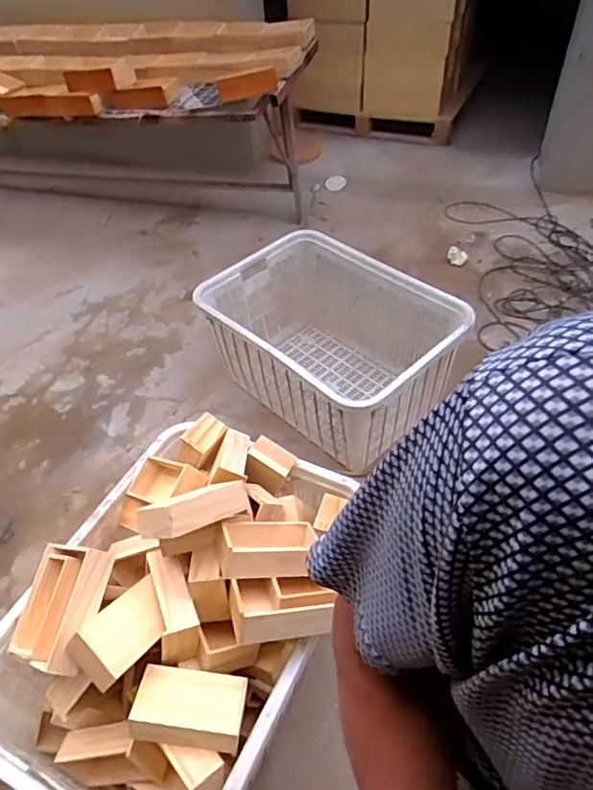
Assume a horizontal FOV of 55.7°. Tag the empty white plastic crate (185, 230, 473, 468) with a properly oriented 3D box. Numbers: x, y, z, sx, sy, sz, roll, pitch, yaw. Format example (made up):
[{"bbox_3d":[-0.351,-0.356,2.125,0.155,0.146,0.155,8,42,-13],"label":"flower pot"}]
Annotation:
[{"bbox_3d":[0.094,-0.160,1.894,0.526,0.426,0.732,-33,53,-24],"label":"empty white plastic crate"}]

